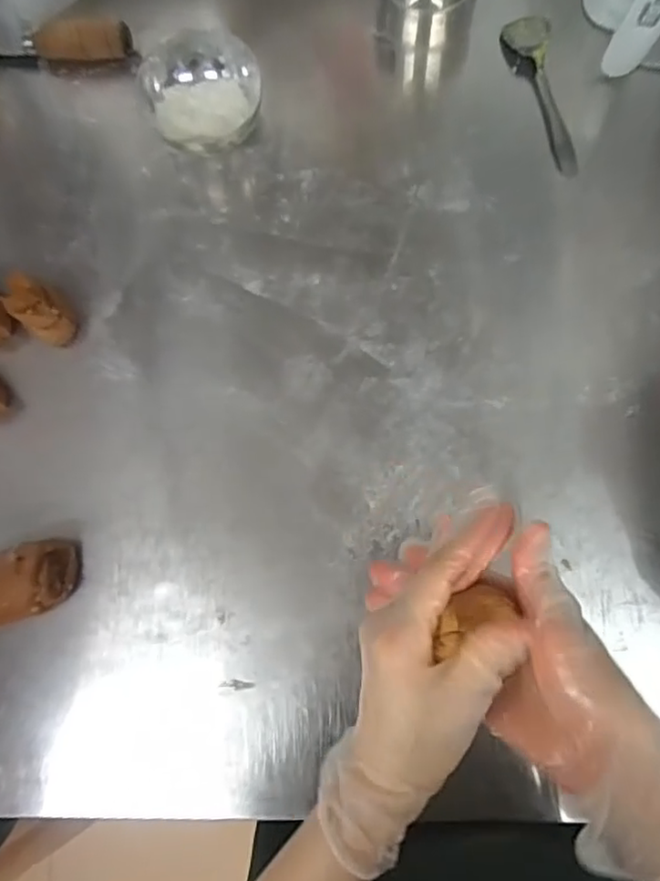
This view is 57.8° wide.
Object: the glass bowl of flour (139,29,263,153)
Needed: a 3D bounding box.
[{"bbox_3d":[-0.112,-0.313,0.555,0.101,0.054,0.110,0,83,3],"label":"glass bowl of flour"}]

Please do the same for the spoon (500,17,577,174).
[{"bbox_3d":[0.202,-0.326,0.559,0.040,0.020,0.160,-14,83,1],"label":"spoon"}]

